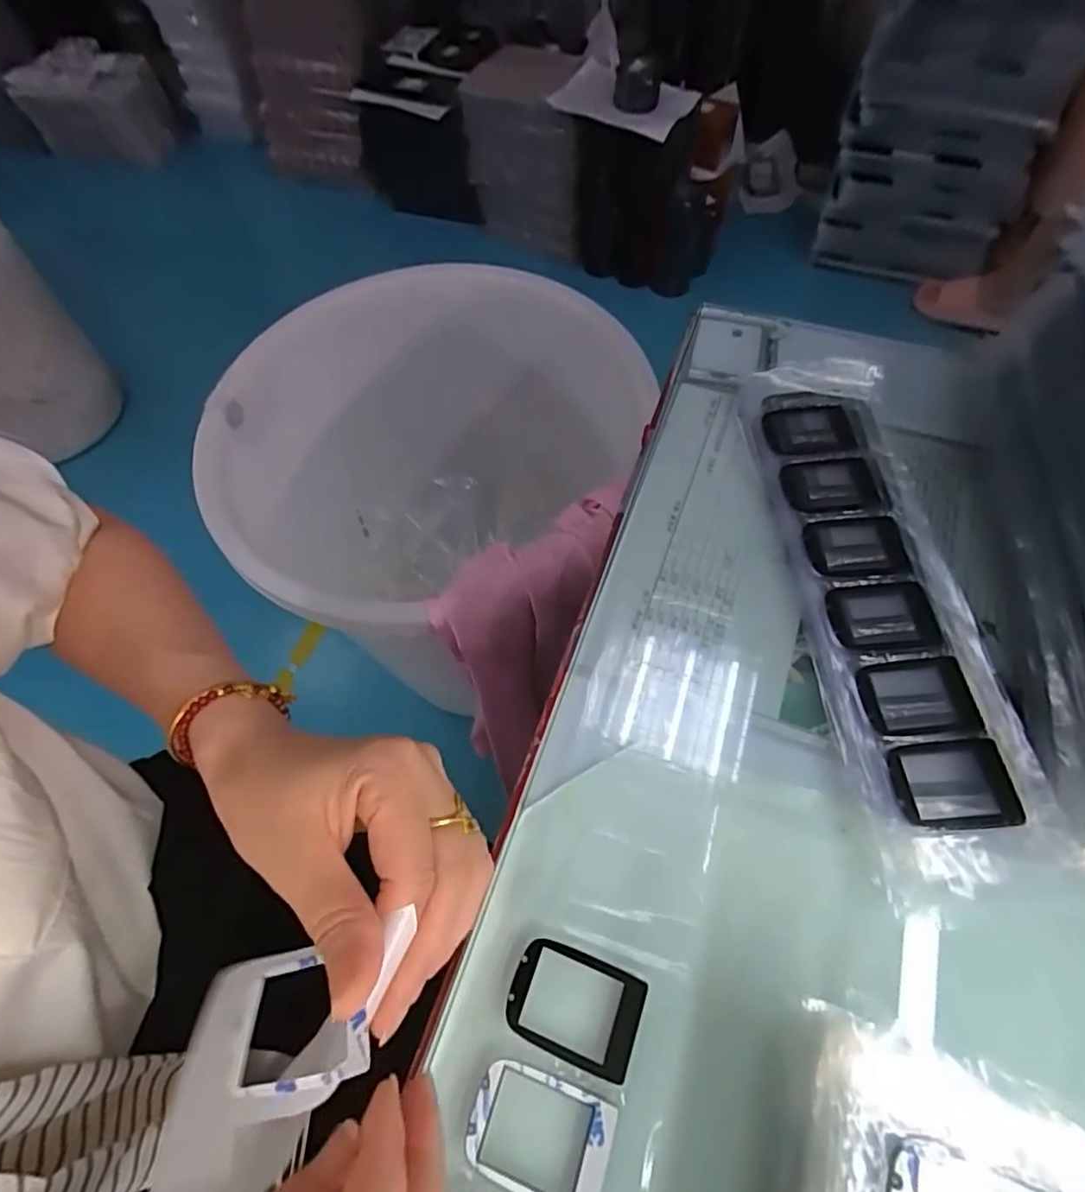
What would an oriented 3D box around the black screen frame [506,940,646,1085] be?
[{"bbox_3d":[0.012,0.163,0.229,0.052,0.004,0.037,17,65,11],"label":"black screen frame"}]

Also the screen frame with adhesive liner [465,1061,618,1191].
[{"bbox_3d":[-0.002,0.198,0.211,0.051,0.004,0.036,17,65,11],"label":"screen frame with adhesive liner"}]

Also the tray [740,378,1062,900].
[{"bbox_3d":[0.180,-0.012,0.312,0.085,0.013,0.293,-5,63,0],"label":"tray"}]

